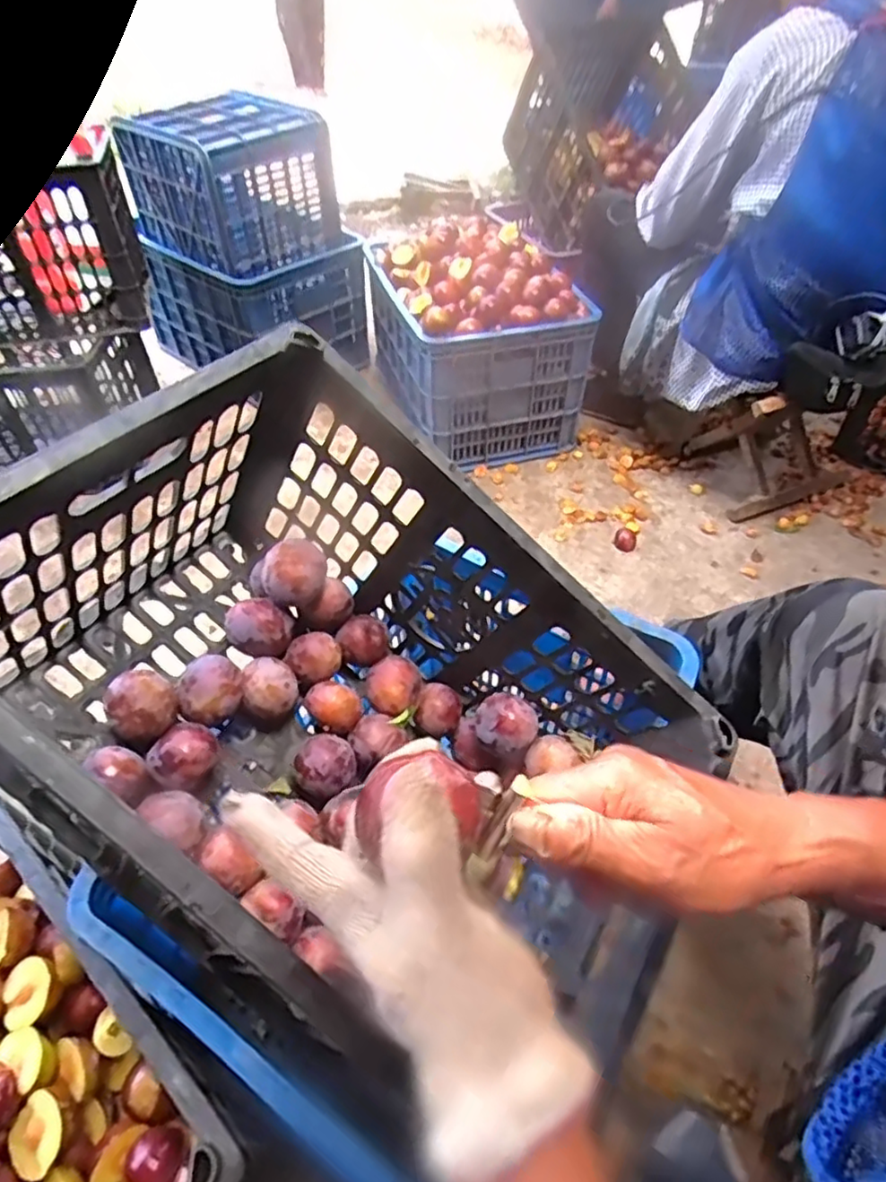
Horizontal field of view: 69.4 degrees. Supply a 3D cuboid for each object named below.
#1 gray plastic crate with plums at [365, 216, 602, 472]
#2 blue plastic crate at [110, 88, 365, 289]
[{"bbox_3d":[0.067,-0.578,1.440,0.375,0.348,0.474,-14,48,-8],"label":"gray plastic crate with plums"},{"bbox_3d":[-0.463,-0.891,1.415,0.365,0.276,0.292,-34,53,-24],"label":"blue plastic crate"}]

